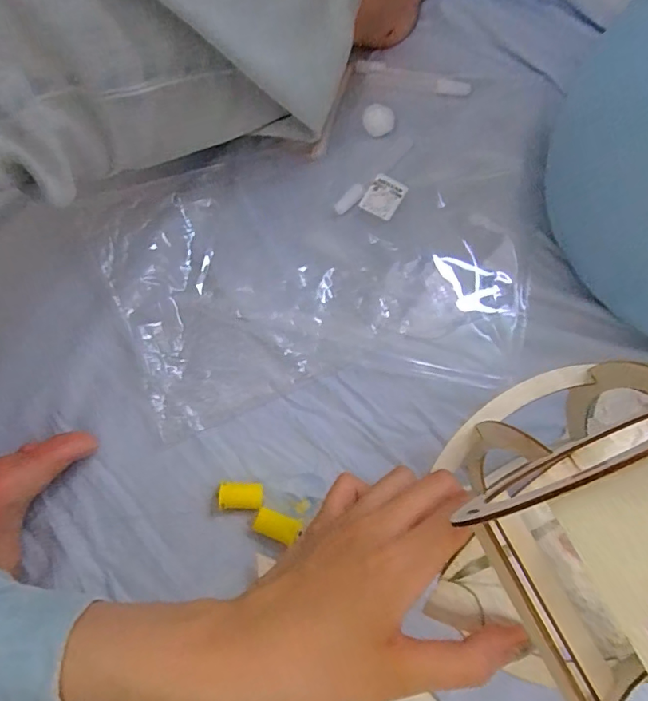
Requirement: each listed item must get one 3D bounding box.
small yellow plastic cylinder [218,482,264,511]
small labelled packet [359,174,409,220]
[{"bbox_3d":[-0.060,0.106,0.365,0.031,0.015,0.018,-2,72,0],"label":"small yellow plastic cylinder"},{"bbox_3d":[0.052,-0.133,0.438,0.030,0.009,0.036,31,75,10],"label":"small labelled packet"}]

